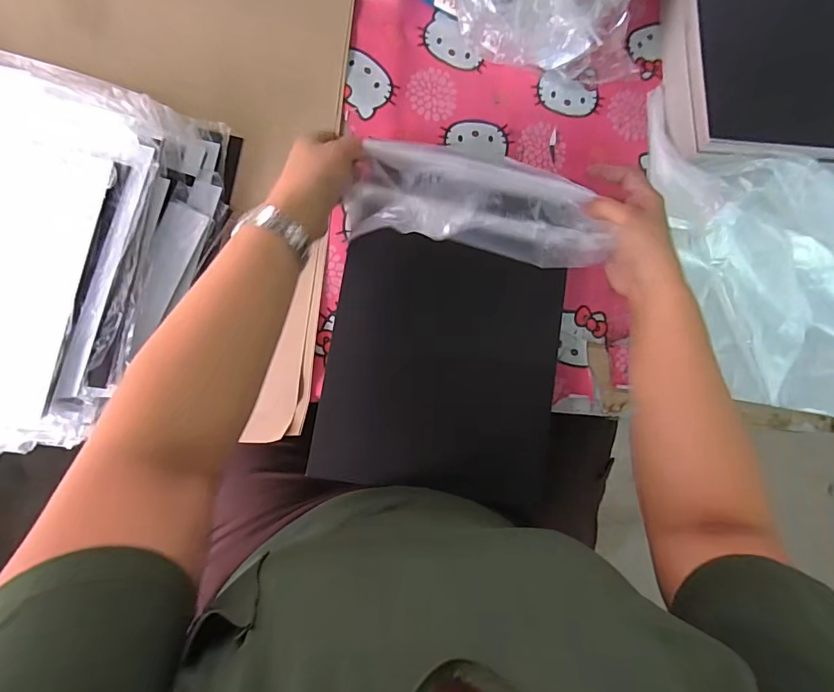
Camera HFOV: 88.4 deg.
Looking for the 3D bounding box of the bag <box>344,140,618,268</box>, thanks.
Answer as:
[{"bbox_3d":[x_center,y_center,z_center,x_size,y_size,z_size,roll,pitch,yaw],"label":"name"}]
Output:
[{"bbox_3d":[0.059,-0.134,0.400,0.239,0.062,0.113,14,82,3],"label":"bag"}]

